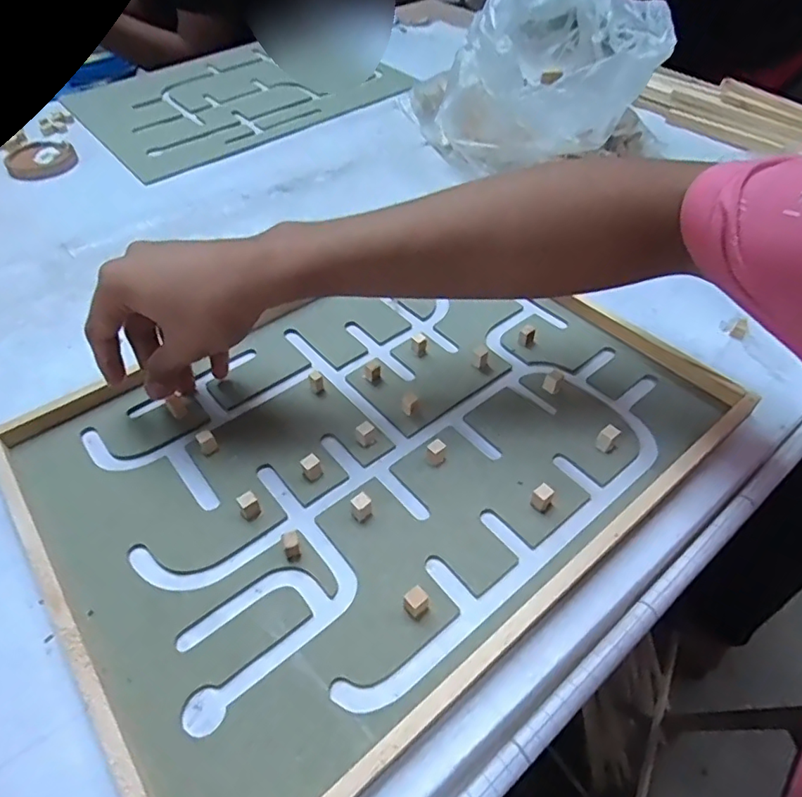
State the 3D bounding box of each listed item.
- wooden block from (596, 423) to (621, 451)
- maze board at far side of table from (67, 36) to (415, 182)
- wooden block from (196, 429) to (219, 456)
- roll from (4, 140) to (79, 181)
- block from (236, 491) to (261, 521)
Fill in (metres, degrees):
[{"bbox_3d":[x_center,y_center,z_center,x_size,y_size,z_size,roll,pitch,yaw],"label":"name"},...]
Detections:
[{"bbox_3d":[0.129,0.025,0.342,0.010,0.016,0.010,-33,56,-24],"label":"wooden block"},{"bbox_3d":[-0.227,-0.423,0.746,0.387,0.011,0.309,-33,56,-24],"label":"maze board at far side of table"},{"bbox_3d":[-0.122,0.028,0.345,0.010,0.015,0.009,-26,53,-20],"label":"wooden block"},{"bbox_3d":[-0.409,-0.272,0.620,0.073,0.015,0.073,-1,49,1],"label":"roll"},{"bbox_3d":[-0.087,0.062,0.314,0.010,0.016,0.009,-27,54,-21],"label":"block"}]

